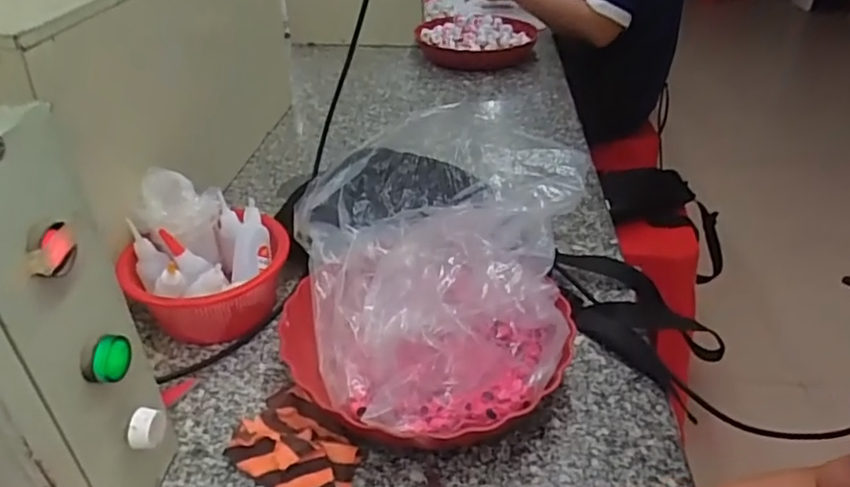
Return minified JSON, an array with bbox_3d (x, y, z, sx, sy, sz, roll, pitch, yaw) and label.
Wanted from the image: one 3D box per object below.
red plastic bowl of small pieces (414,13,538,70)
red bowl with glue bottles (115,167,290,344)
[{"bbox_3d":[0.099,-0.410,1.229,0.235,0.048,0.235,0,35,0],"label":"red plastic bowl of small pieces"},{"bbox_3d":[-0.203,0.019,0.580,0.144,0.116,0.133,-8,35,-11],"label":"red bowl with glue bottles"}]

